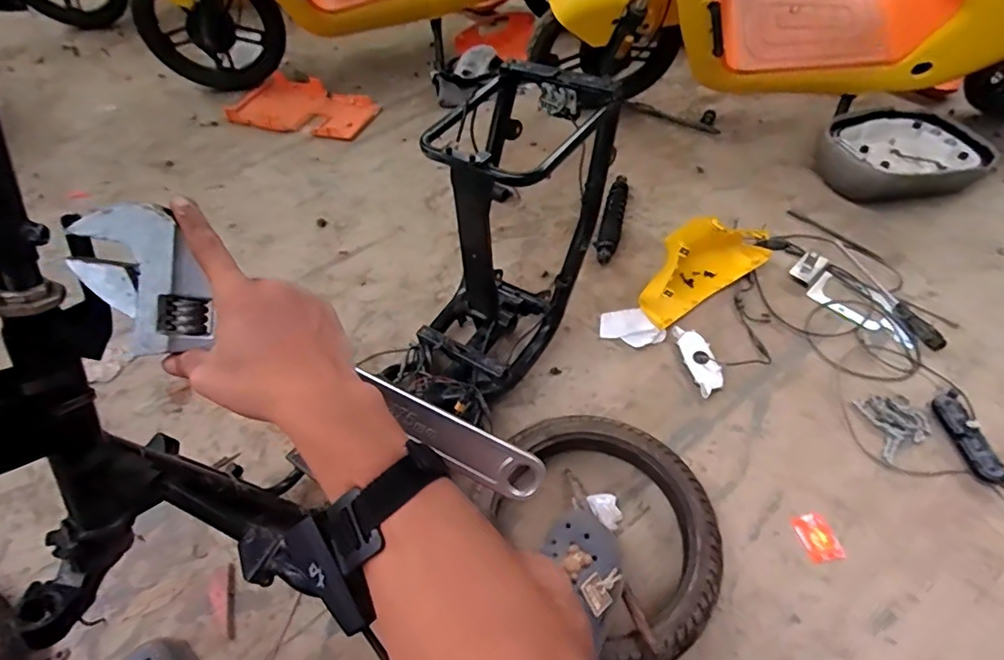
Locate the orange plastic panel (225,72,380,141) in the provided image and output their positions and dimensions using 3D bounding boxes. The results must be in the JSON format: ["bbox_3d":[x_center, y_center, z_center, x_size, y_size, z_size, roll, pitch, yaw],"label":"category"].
[{"bbox_3d":[-0.548,-0.623,1.552,0.348,0.034,0.258,12,52,-5],"label":"orange plastic panel"}]

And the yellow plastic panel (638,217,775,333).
[{"bbox_3d":[0.402,-0.141,1.116,0.314,0.121,0.128,-29,56,-18],"label":"yellow plastic panel"}]

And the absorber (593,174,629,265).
[{"bbox_3d":[0.257,-0.259,1.273,0.047,0.039,0.283,11,54,12],"label":"absorber"}]

